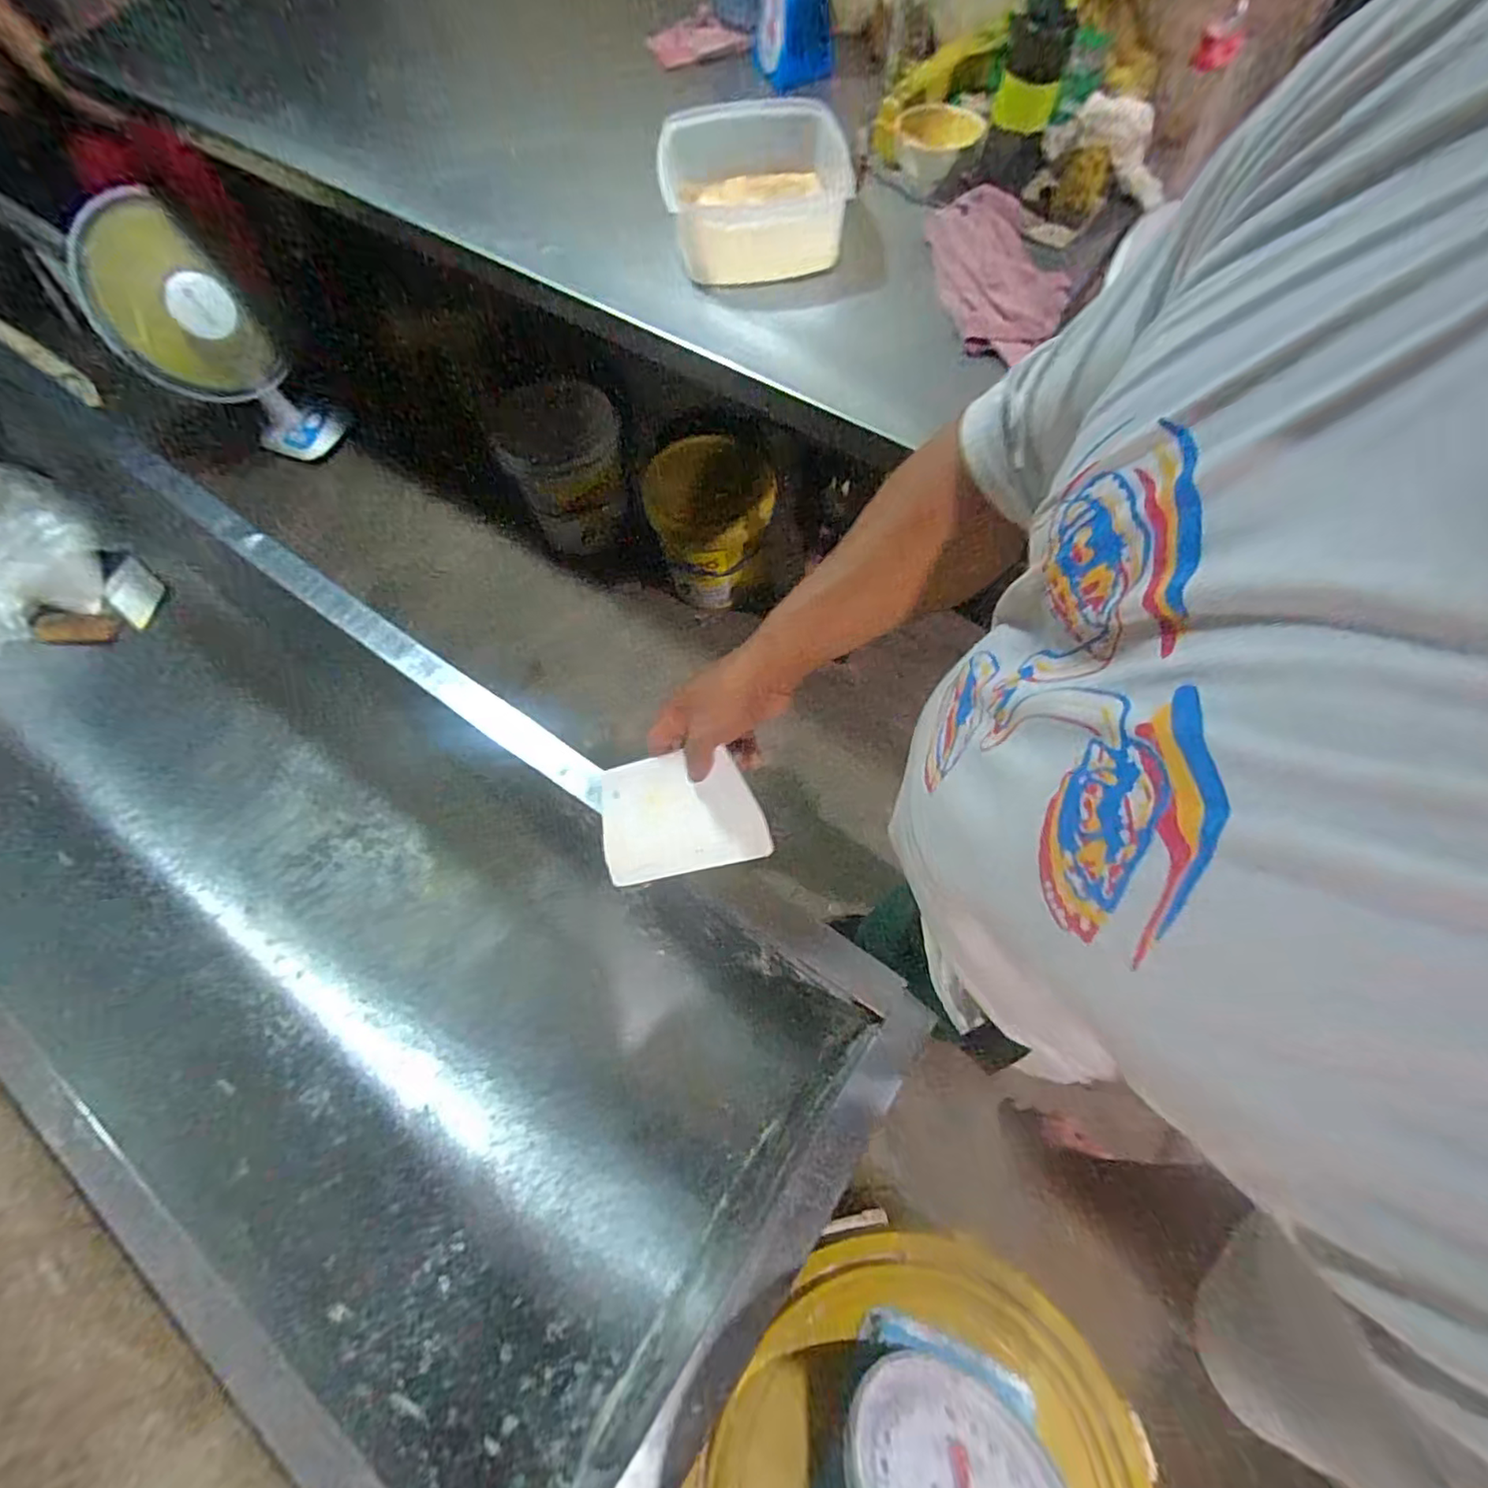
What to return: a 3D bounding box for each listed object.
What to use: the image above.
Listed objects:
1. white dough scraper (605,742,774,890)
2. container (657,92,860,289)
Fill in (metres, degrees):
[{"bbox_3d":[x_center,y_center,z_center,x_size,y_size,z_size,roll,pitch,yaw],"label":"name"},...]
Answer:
[{"bbox_3d":[-0.059,0.061,0.542,0.147,0.008,0.101,-15,91,17],"label":"white dough scraper"},{"bbox_3d":[0.024,-0.788,0.901,0.269,0.115,0.219,-8,67,-1],"label":"container"}]

